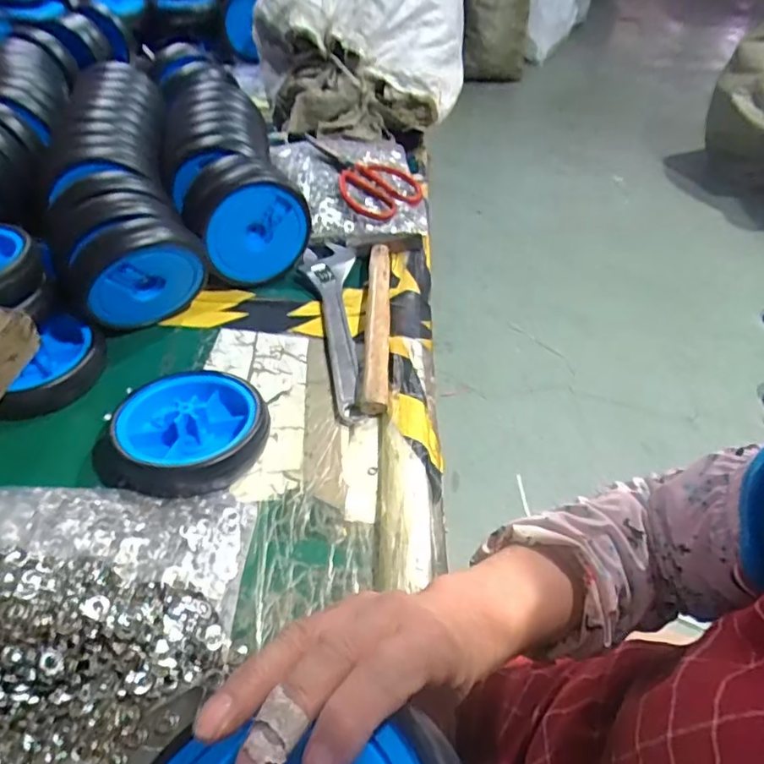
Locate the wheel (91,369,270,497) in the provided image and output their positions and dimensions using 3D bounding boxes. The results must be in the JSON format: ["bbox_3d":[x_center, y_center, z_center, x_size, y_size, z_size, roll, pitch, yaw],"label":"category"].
[{"bbox_3d":[-0.172,0.044,0.505,0.139,0.044,0.124,-14,47,-16],"label":"wheel"}]

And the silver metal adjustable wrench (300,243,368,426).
[{"bbox_3d":[-0.054,-0.069,0.644,0.059,0.026,0.287,-3,45,-6],"label":"silver metal adjustable wrench"}]

